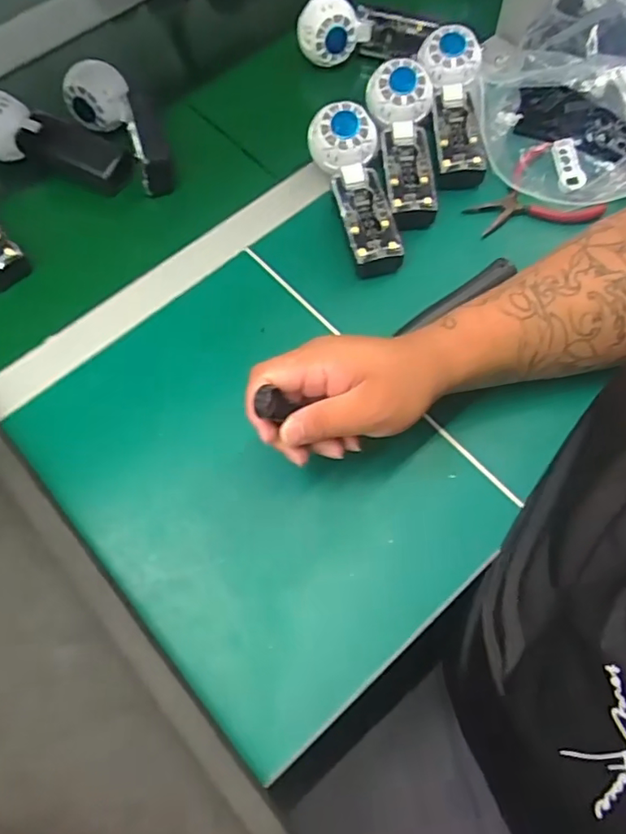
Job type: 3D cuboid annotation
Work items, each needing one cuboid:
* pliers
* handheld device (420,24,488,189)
[{"bbox_3d":[0.204,-0.207,0.550,0.111,0.013,0.096,-24,66,-12],"label":"pliers"},{"bbox_3d":[0.140,-0.308,0.569,0.054,0.036,0.168,-2,81,0],"label":"handheld device"}]

